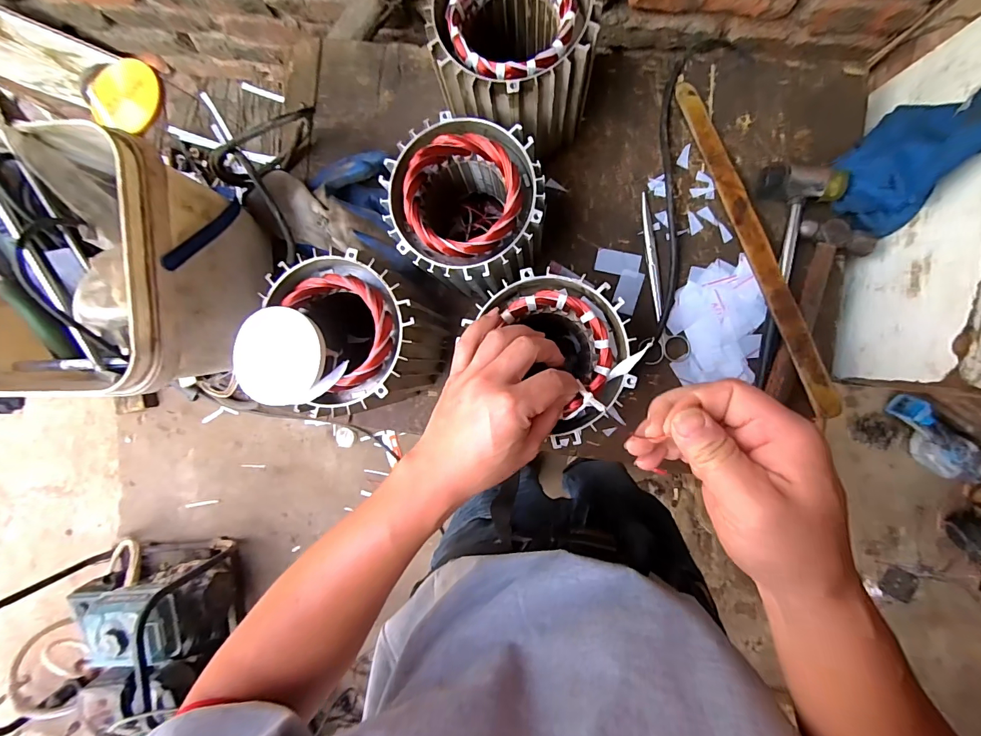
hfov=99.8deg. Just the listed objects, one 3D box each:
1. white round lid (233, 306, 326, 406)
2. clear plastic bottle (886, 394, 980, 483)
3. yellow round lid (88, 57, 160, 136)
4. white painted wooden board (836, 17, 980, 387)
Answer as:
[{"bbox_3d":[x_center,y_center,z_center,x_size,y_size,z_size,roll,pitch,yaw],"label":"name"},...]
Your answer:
[{"bbox_3d":[-0.175,-0.009,0.341,0.072,0.011,0.079,0,92,5],"label":"white round lid"},{"bbox_3d":[1.098,0.169,1.037,0.080,0.106,0.251,-41,88,5],"label":"clear plastic bottle"},{"bbox_3d":[-0.454,-0.336,0.512,0.083,0.019,0.081,0,92,5],"label":"yellow round lid"},{"bbox_3d":[0.445,-0.149,0.400,0.067,0.151,0.332,9,92,4],"label":"white painted wooden board"}]

